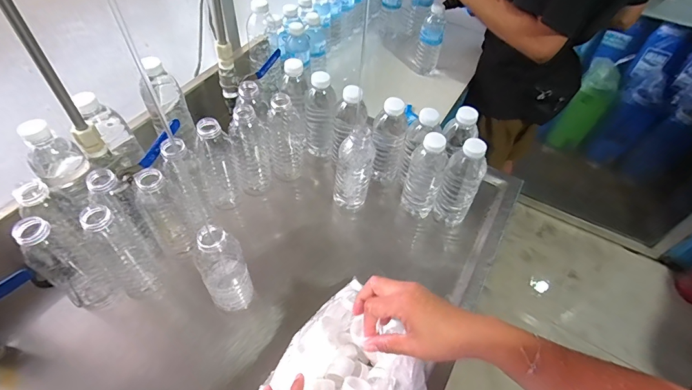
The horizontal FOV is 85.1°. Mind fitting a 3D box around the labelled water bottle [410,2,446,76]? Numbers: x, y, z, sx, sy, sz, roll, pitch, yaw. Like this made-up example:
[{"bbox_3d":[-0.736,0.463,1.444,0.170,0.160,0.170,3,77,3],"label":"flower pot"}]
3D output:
[{"bbox_3d":[0.209,-0.379,0.942,0.063,0.174,0.054,11,52,6],"label":"labelled water bottle"}]

